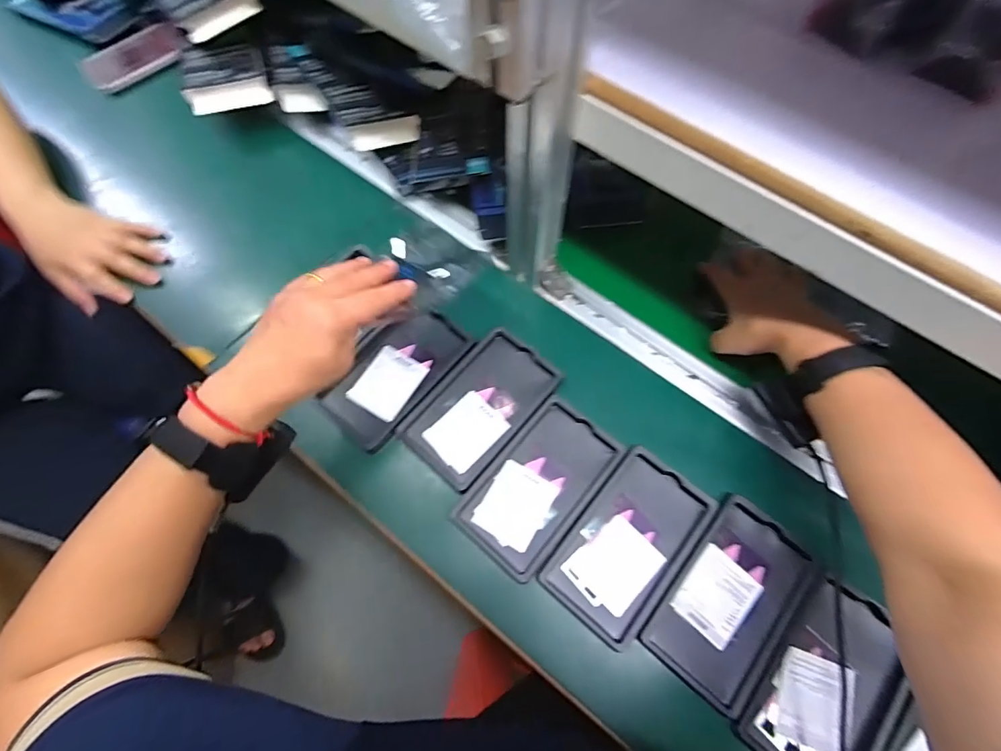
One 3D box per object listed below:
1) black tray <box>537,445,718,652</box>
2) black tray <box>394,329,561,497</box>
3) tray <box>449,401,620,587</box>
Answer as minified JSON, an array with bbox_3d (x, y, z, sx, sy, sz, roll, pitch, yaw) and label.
[{"bbox_3d":[0.118,0.152,0.421,0.091,0.014,0.159,38,70,13],"label":"black tray"},{"bbox_3d":[-0.020,0.031,0.474,0.093,0.016,0.155,39,71,14],"label":"black tray"},{"bbox_3d":[0.038,0.106,0.446,0.088,0.020,0.157,38,70,14],"label":"tray"}]

